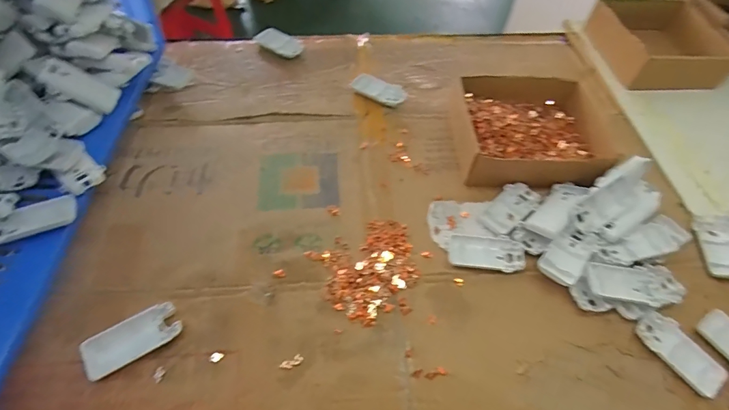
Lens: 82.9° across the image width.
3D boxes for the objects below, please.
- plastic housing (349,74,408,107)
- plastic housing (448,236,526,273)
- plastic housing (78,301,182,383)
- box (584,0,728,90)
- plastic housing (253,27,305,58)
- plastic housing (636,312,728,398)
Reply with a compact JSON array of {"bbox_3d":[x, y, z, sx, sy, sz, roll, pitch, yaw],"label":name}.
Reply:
[{"bbox_3d":[0.026,-0.198,0.711,0.093,0.019,0.043,23,55,12],"label":"plastic housing"},{"bbox_3d":[0.162,0.062,0.544,0.095,0.014,0.052,9,54,2],"label":"plastic housing"},{"bbox_3d":[-0.254,0.146,0.451,0.097,0.012,0.044,-26,77,-24],"label":"plastic housing"},{"bbox_3d":[0.573,-0.316,0.815,0.191,0.078,0.215,-6,55,-9],"label":"box"},{"bbox_3d":[-0.164,-0.320,0.811,0.105,0.012,0.070,35,59,20],"label":"plastic housing"},{"bbox_3d":[0.367,0.168,0.478,0.050,0.014,0.096,-29,61,-23],"label":"plastic housing"}]

